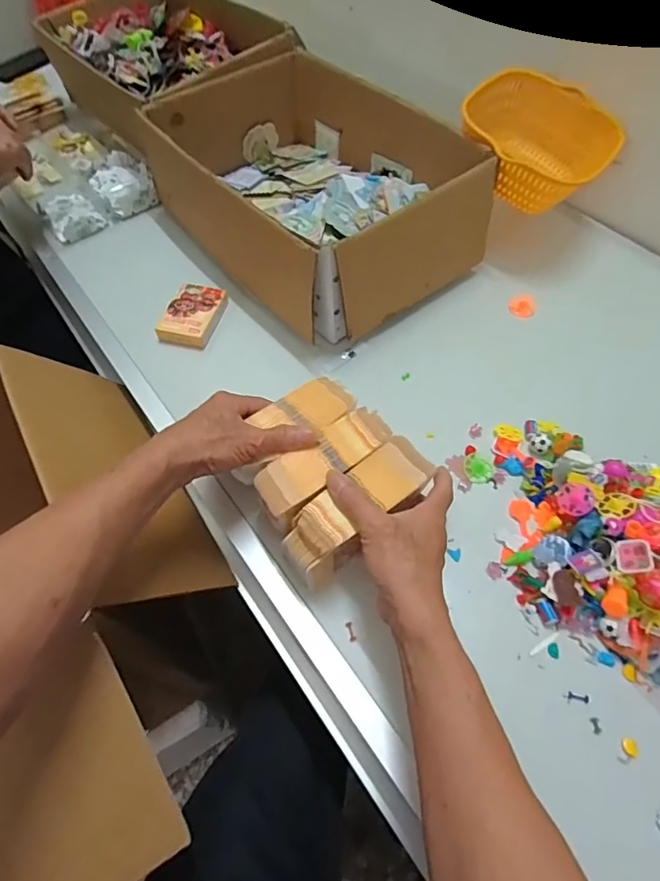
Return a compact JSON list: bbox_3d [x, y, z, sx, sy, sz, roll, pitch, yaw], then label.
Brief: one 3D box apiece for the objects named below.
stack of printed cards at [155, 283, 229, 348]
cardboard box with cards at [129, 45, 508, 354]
[{"bbox_3d":[-0.183,-0.169,0.651,0.067,0.019,0.101,11,59,9],"label":"stack of printed cards"},{"bbox_3d":[-0.023,-0.366,0.694,0.324,0.136,0.455,-34,63,-18],"label":"cardboard box with cards"}]

